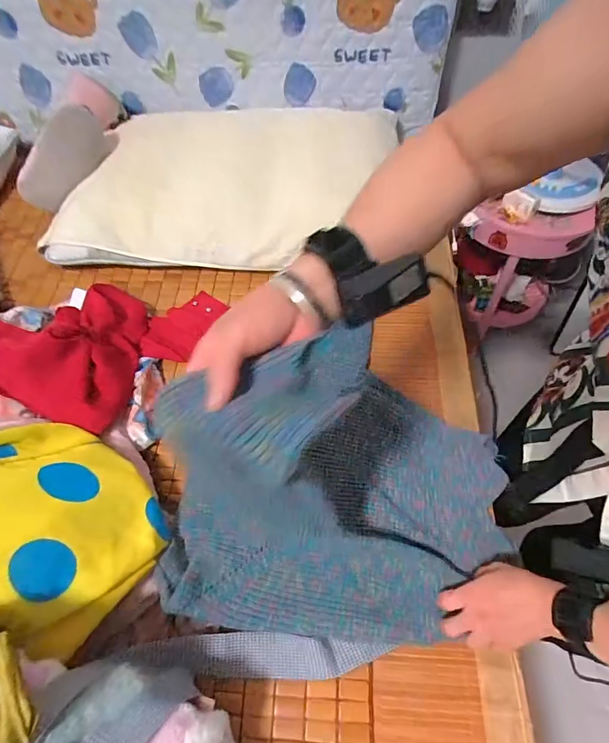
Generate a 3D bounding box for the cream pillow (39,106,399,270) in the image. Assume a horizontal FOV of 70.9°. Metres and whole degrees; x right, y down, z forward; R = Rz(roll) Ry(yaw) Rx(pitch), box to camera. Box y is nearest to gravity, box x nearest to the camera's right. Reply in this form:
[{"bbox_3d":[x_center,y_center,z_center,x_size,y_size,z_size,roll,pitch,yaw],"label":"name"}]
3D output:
[{"bbox_3d":[-0.147,-0.393,0.861,0.636,0.153,0.369,1,55,3],"label":"cream pillow"}]

